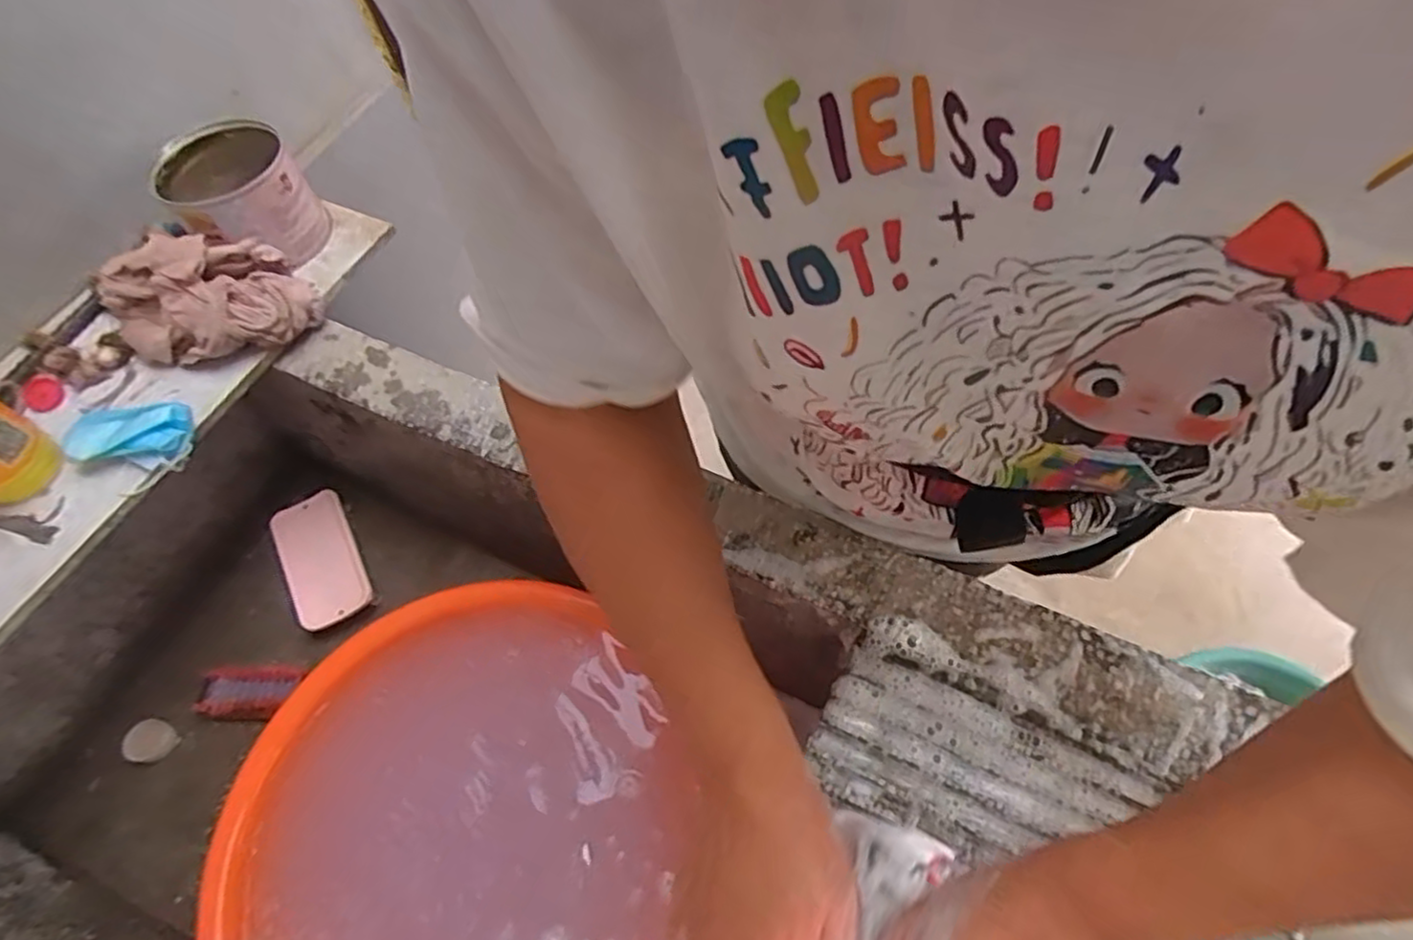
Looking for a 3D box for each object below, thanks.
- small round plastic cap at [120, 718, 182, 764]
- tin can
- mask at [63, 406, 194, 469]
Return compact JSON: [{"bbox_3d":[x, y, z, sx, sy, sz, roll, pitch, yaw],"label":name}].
[{"bbox_3d":[-0.486,0.234,0.611,0.030,0.026,0.031,-2,62,3],"label":"small round plastic cap"},{"bbox_3d":[-0.372,-0.218,0.570,0.095,0.075,0.108,-37,66,-15],"label":"tin can"},{"bbox_3d":[-0.406,-0.025,0.494,0.078,0.019,0.042,-1,62,3],"label":"mask"}]

